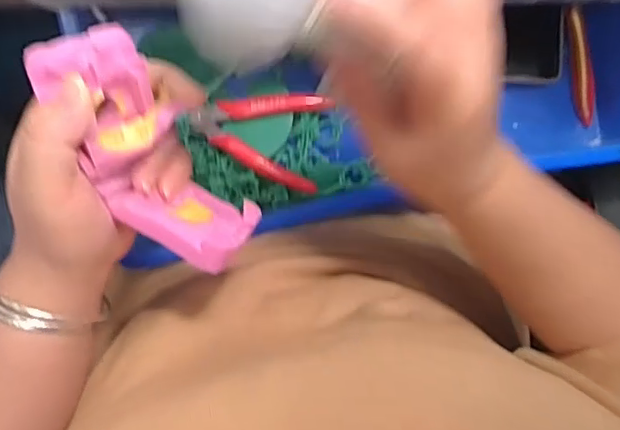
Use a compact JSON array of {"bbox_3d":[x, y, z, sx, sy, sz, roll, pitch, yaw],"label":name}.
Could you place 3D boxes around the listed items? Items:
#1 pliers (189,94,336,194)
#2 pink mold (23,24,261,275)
[{"bbox_3d":[-0.039,-0.066,0.439,0.102,0.020,0.073,14,87,-9],"label":"pliers"},{"bbox_3d":[-0.078,-0.029,0.268,0.053,0.044,0.123,-35,116,-8],"label":"pink mold"}]

